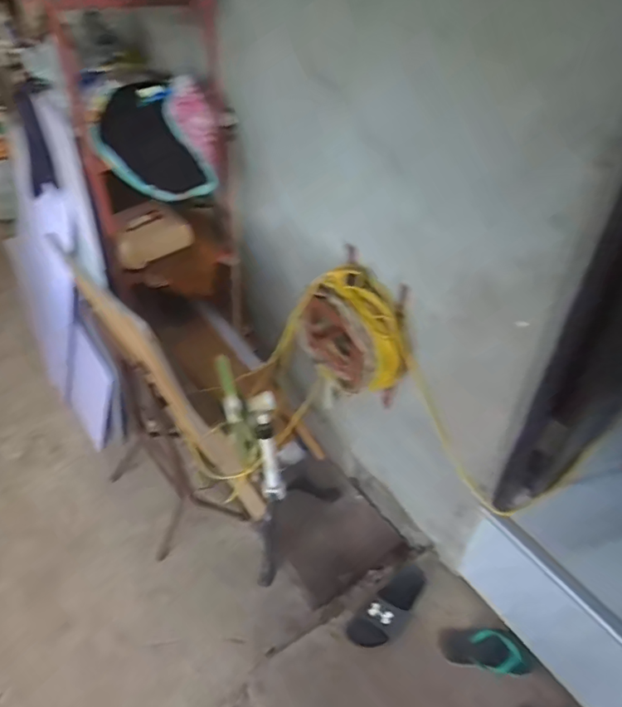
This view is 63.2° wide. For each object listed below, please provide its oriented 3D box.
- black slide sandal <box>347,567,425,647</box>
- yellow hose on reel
[{"bbox_3d":[0.216,0.680,1.364,0.280,0.063,0.117,-30,49,-34],"label":"black slide sandal"},{"bbox_3d":[0.109,-0.065,1.329,0.178,0.309,0.316,-15,42,-20],"label":"yellow hose on reel"}]

